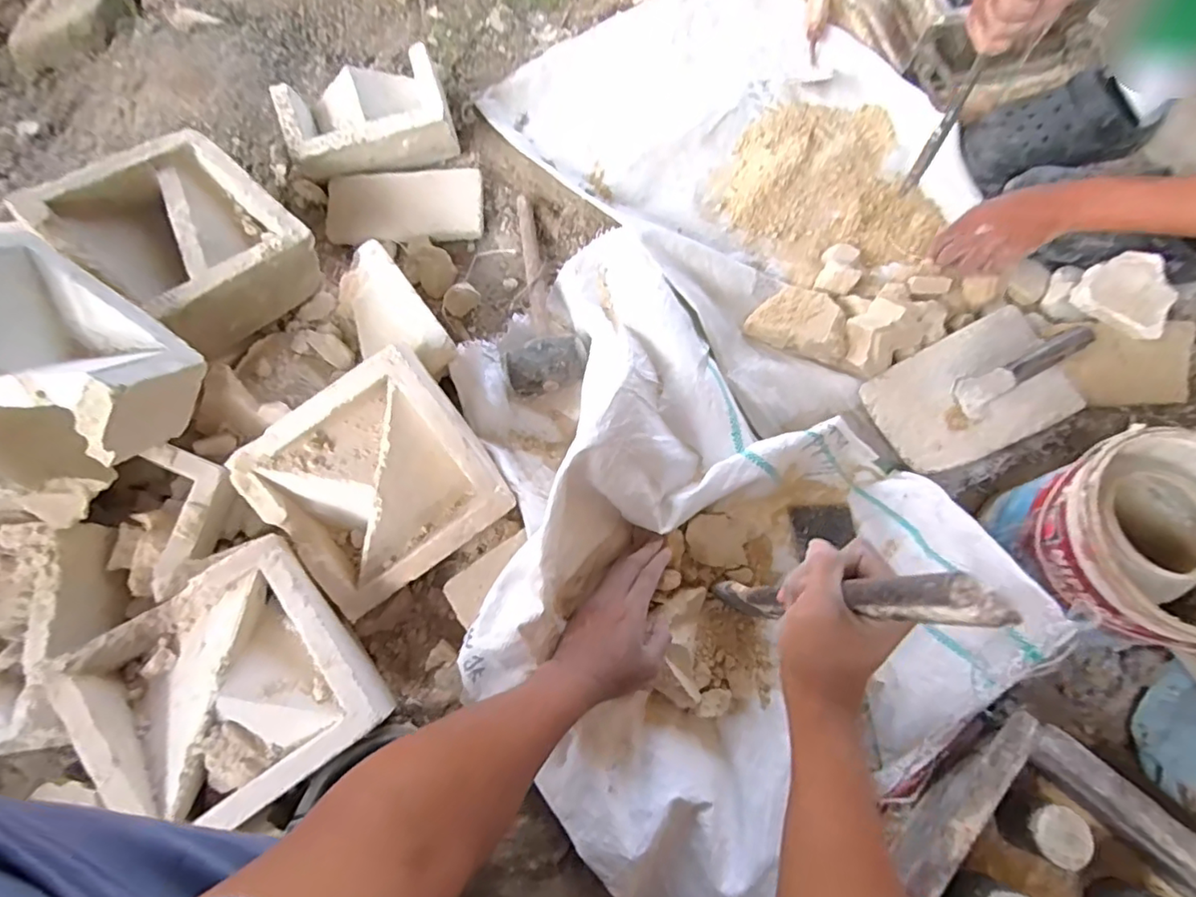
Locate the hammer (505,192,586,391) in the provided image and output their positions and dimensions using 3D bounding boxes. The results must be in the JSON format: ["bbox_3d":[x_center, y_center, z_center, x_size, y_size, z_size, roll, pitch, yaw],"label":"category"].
[{"bbox_3d":[-0.079,-0.206,0.740,0.093,0.064,0.293,-8,72,-3],"label":"hammer"}]

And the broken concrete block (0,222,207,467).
[{"bbox_3d":[-0.491,-0.096,0.542,0.211,0.098,0.114,35,30,-4],"label":"broken concrete block"}]

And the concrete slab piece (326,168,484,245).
[{"bbox_3d":[-0.257,-0.322,0.799,0.200,0.024,0.101,-6,72,-2],"label":"concrete slab piece"}]

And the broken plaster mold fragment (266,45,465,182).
[{"bbox_3d":[-0.300,-0.432,0.793,0.209,0.109,0.112,-22,82,-2],"label":"broken plaster mold fragment"}]

